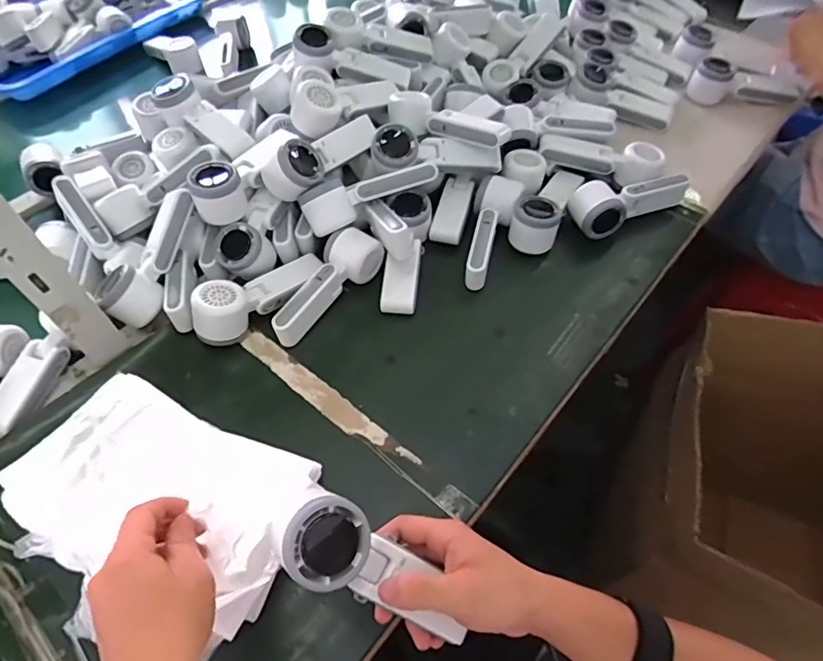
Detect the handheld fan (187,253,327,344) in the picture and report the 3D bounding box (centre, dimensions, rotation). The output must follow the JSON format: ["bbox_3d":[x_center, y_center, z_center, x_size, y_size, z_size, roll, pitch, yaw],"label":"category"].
[{"bbox_3d":[-0.175,-0.047,0.601,0.166,0.062,0.054,-35,61,-21],"label":"handheld fan"}]

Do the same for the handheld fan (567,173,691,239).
[{"bbox_3d":[0.281,-0.170,0.677,0.149,0.055,0.058,-20,56,-12],"label":"handheld fan"}]

